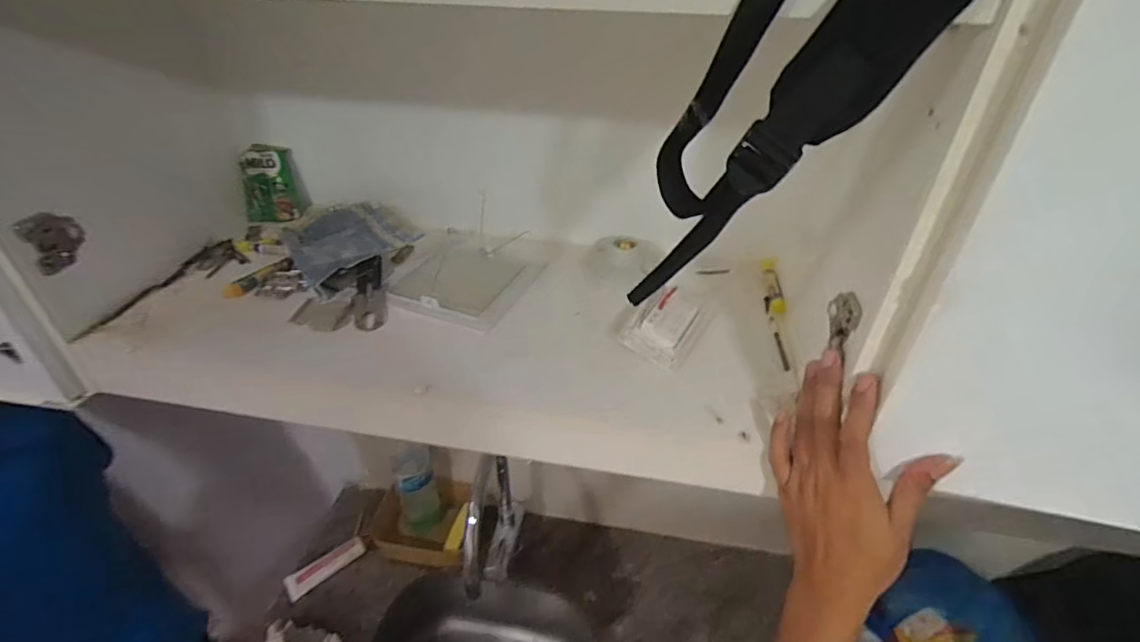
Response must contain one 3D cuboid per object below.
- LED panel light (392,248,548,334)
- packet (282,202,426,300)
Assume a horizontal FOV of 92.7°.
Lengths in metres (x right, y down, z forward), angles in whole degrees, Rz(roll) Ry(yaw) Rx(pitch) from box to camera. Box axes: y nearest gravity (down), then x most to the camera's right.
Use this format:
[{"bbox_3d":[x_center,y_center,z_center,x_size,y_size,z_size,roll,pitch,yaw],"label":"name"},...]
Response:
[{"bbox_3d":[-0.125,-0.053,0.640,0.138,0.026,0.158,16,39,18],"label":"LED panel light"},{"bbox_3d":[-0.275,-0.100,0.680,0.153,0.040,0.142,-29,46,-34],"label":"packet"}]

